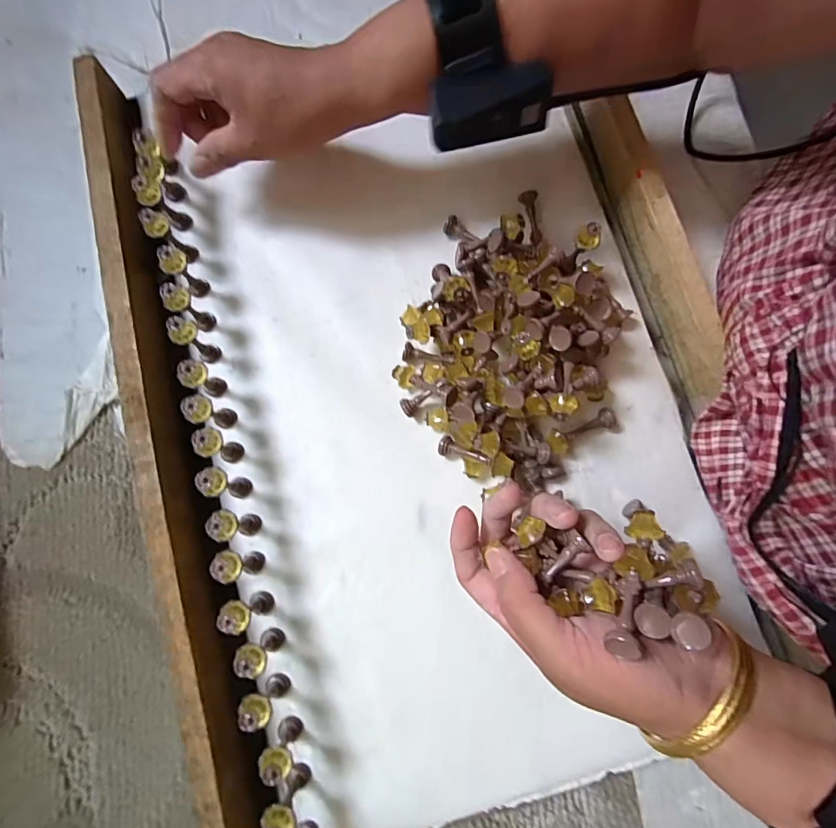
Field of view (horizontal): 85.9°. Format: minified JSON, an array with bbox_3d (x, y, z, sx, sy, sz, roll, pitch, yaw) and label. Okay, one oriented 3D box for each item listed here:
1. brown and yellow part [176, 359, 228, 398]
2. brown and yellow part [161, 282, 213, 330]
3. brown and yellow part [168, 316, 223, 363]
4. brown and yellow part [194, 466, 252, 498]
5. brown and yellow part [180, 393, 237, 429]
[{"bbox_3d":[-0.152,-0.025,0.317,0.019,0.052,0.018,1,76,-2],"label":"brown and yellow part"},{"bbox_3d":[-0.166,-0.076,0.325,0.016,0.056,0.013,-39,81,-11],"label":"brown and yellow part"},{"bbox_3d":[-0.159,-0.052,0.322,0.014,0.054,0.017,39,78,7],"label":"brown and yellow part"},{"bbox_3d":[-0.130,0.047,0.304,0.016,0.054,0.018,10,76,0],"label":"brown and yellow part"},{"bbox_3d":[-0.145,0.000,0.312,0.017,0.054,0.018,1,76,-2],"label":"brown and yellow part"}]

